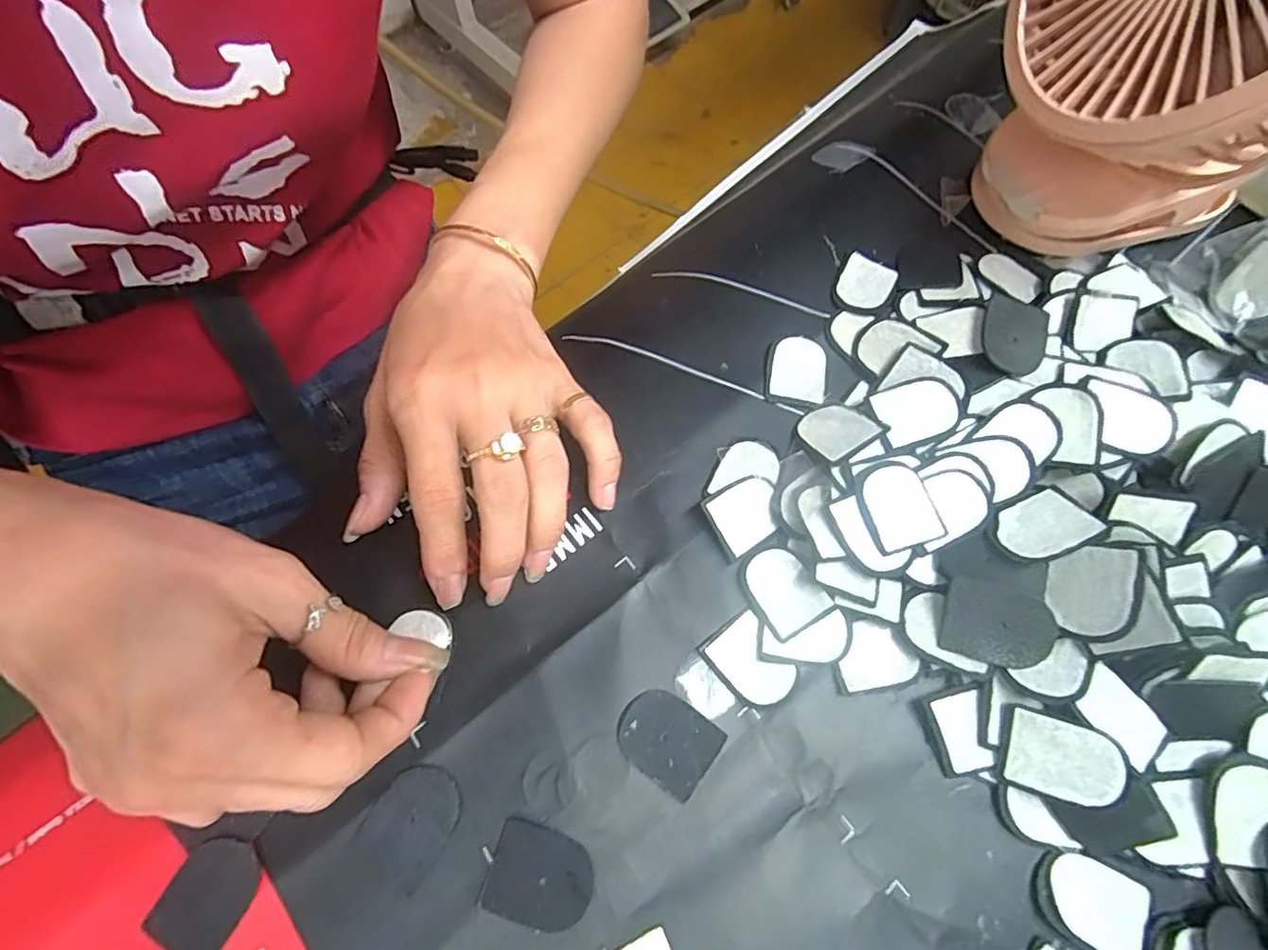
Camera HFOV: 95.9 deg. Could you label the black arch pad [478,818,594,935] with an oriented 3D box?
[{"bbox_3d":[-0.031,0.133,0.188,0.034,0.004,0.027,17,70,7],"label":"black arch pad"}]

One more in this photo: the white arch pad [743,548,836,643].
[{"bbox_3d":[0.057,0.044,0.219,0.024,0.004,0.031,-32,72,-11],"label":"white arch pad"}]

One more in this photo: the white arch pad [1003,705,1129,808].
[{"bbox_3d":[0.141,0.094,0.188,0.033,0.004,0.025,9,88,32],"label":"white arch pad"}]

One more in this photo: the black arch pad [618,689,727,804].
[{"bbox_3d":[0.012,0.094,0.204,0.034,0.004,0.028,36,73,13],"label":"black arch pad"}]

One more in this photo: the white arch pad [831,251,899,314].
[{"bbox_3d":[0.108,-0.090,0.270,0.026,0.004,0.033,25,71,10],"label":"white arch pad"}]

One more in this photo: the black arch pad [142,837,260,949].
[{"bbox_3d":[-0.140,0.137,0.186,0.026,0.004,0.033,26,71,10],"label":"black arch pad"}]

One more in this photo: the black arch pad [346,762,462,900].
[{"bbox_3d":[-0.076,0.118,0.194,0.028,0.004,0.034,33,73,12],"label":"black arch pad"}]

